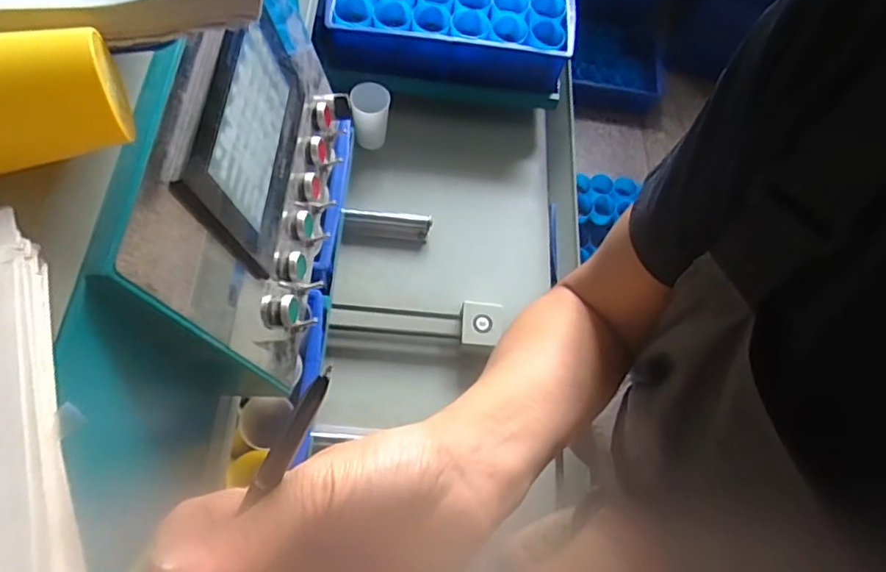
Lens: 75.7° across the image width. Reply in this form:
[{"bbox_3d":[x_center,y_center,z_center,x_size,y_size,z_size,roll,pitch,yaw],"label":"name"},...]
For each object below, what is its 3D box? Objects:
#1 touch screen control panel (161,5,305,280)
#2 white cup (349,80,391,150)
[{"bbox_3d":[-0.152,-0.130,0.451,0.029,0.144,0.200,6,66,-3],"label":"touch screen control panel"},{"bbox_3d":[-0.117,-0.282,0.944,0.059,0.092,0.061,2,67,-5],"label":"white cup"}]

